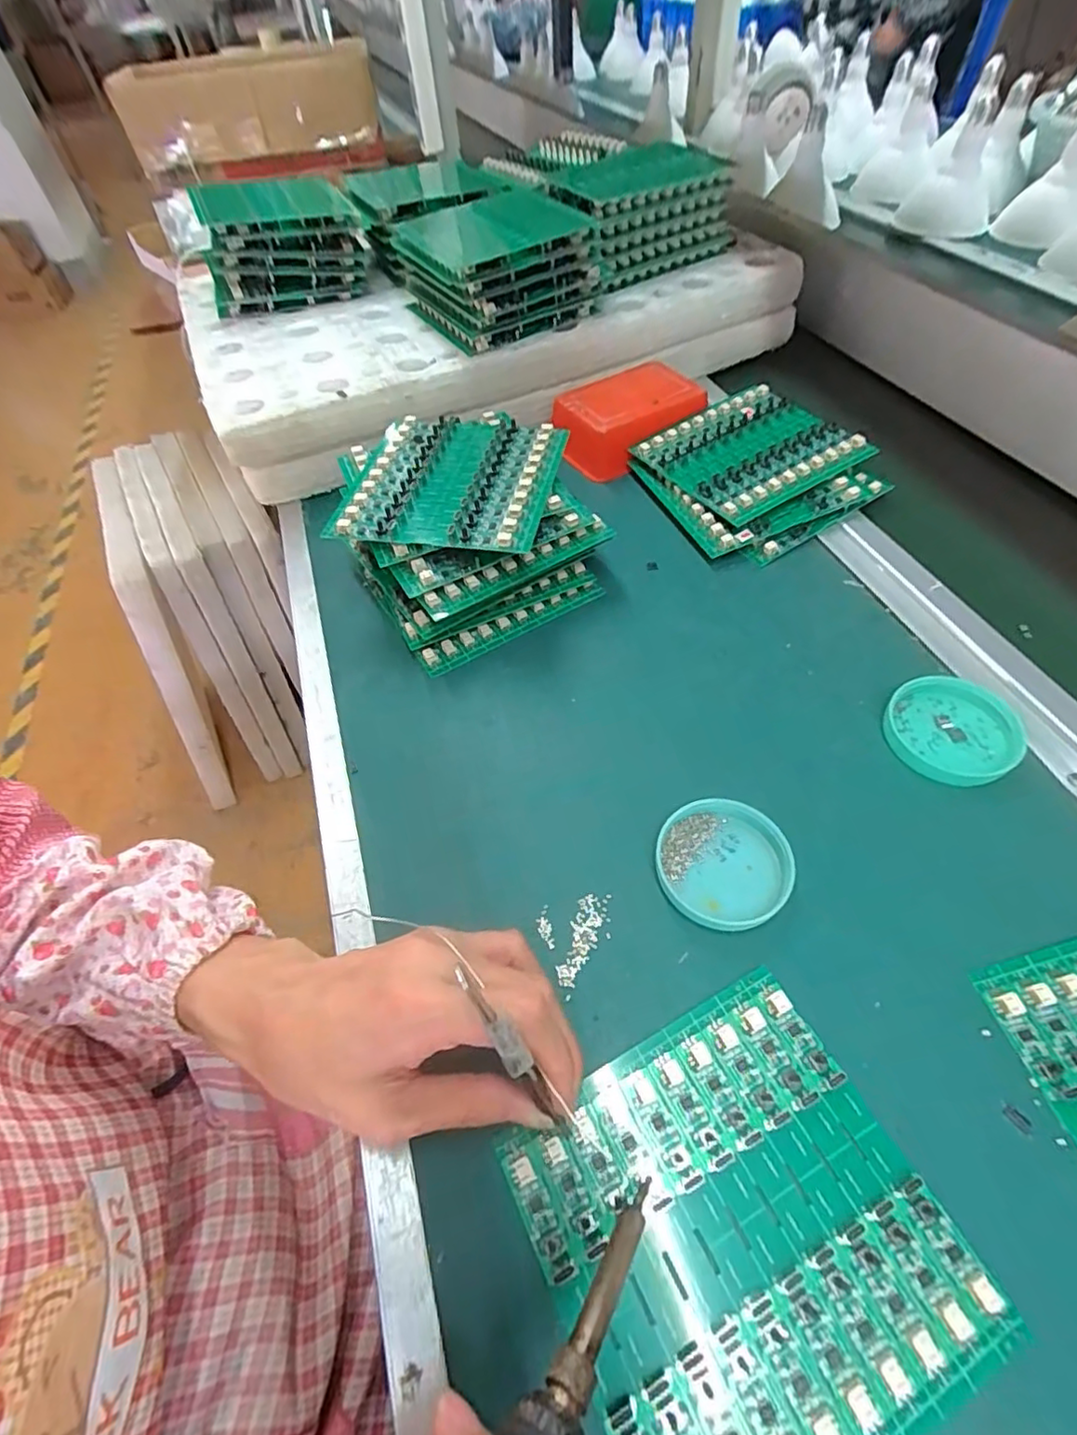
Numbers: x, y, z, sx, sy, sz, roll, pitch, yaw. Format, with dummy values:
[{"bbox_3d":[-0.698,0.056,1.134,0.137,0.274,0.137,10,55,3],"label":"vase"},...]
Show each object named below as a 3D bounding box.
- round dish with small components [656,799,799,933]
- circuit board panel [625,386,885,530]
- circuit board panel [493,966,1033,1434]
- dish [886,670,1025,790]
[{"bbox_3d":[0.093,0.072,0.297,0.064,0.015,0.063,-3,54,4],"label":"round dish with small components"},{"bbox_3d":[0.170,-0.215,0.480,0.135,0.017,0.126,-29,57,-10],"label":"circuit board panel"},{"bbox_3d":[0.074,0.191,0.220,0.137,0.005,0.132,-26,55,-13],"label":"circuit board panel"},{"bbox_3d":[0.233,0.006,0.334,0.066,0.012,0.065,-3,54,4],"label":"dish"}]

